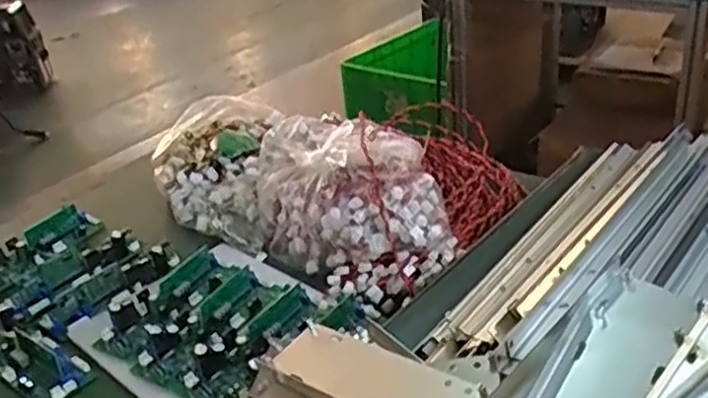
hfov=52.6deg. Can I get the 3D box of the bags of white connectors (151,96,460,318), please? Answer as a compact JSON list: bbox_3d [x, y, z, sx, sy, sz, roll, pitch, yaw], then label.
[{"bbox_3d":[-0.080,-0.029,0.936,0.510,0.121,0.226,22,41,40],"label":"bags of white connectors"}]

